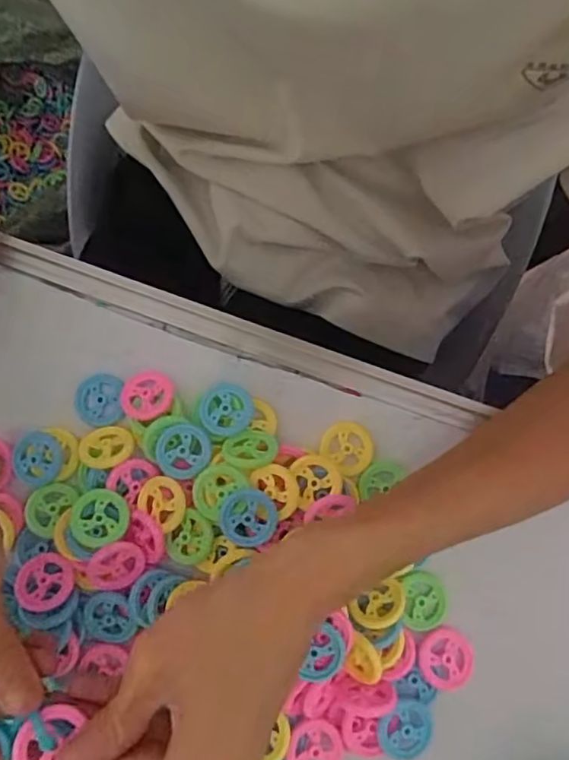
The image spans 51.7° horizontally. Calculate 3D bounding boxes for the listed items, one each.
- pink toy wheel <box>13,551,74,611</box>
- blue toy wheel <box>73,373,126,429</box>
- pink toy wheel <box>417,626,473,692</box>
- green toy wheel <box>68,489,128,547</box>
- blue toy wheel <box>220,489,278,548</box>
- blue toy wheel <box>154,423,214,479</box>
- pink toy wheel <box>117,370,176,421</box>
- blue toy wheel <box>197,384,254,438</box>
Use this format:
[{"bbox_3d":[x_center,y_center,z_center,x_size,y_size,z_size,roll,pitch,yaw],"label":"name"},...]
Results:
[{"bbox_3d":[-0.127,0.107,0.311,0.029,0.007,0.029,-1,56,2],"label":"pink toy wheel"},{"bbox_3d":[-0.107,0.012,0.338,0.027,0.005,0.031,-3,81,-2],"label":"blue toy wheel"},{"bbox_3d":[0.085,0.147,0.308,0.031,0.004,0.029,0,81,-2],"label":"pink toy wheel"},{"bbox_3d":[-0.097,0.073,0.309,0.029,0.004,0.030,4,73,-14],"label":"green toy wheel"},{"bbox_3d":[-0.018,0.071,0.303,0.029,0.005,0.029,0,81,-2],"label":"blue toy wheel"},{"bbox_3d":[-0.055,0.038,0.317,0.029,0.004,0.029,12,81,0],"label":"blue toy wheel"},{"bbox_3d":[-0.078,0.009,0.333,0.029,0.012,0.029,0,81,-2],"label":"pink toy wheel"},{"bbox_3d":[-0.033,0.017,0.329,0.029,0.009,0.029,0,81,-2],"label":"blue toy wheel"}]

